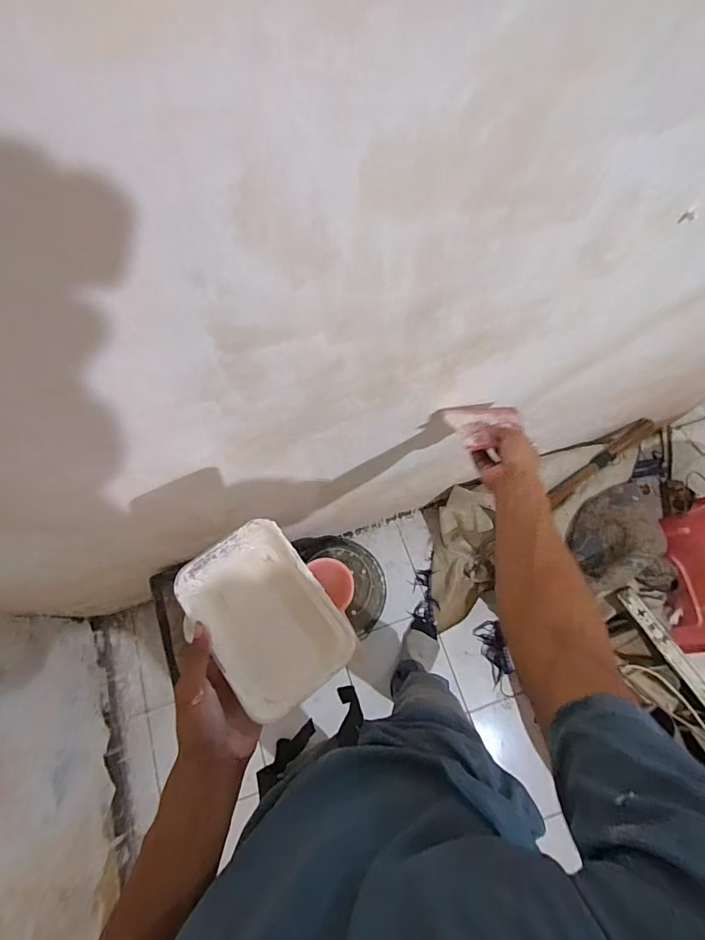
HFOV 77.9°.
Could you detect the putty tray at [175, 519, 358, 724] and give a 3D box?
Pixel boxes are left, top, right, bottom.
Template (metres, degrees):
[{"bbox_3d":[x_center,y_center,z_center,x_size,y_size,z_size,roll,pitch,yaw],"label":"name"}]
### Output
[{"bbox_3d":[-0.087,0.143,0.436,0.118,0.052,0.169,-36,72,-11],"label":"putty tray"}]

